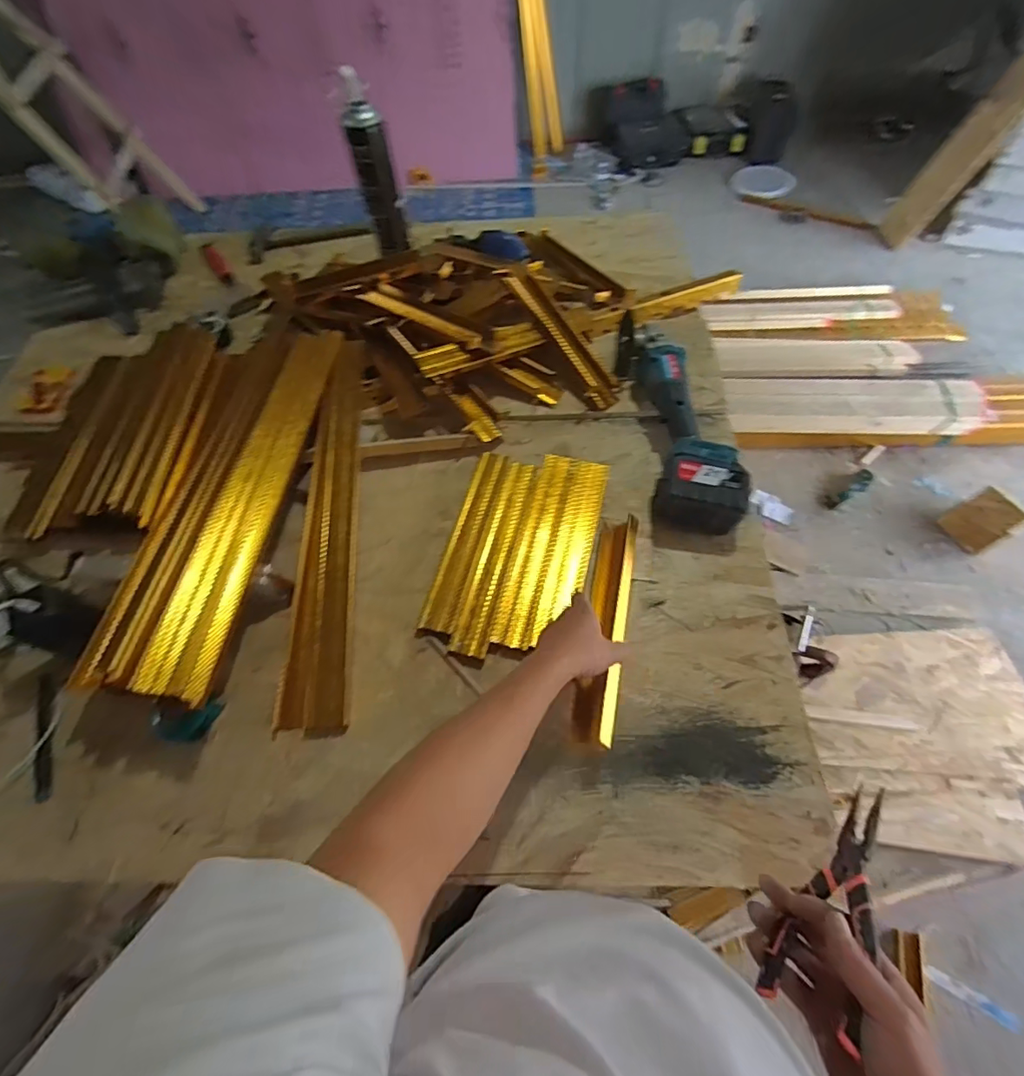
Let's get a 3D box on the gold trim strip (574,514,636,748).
[{"bbox_3d":[0.119,0.101,0.631,0.045,0.050,0.304,10,55,8],"label":"gold trim strip"}]

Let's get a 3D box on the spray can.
[{"bbox_3d":[-0.219,-0.590,0.826,0.054,0.268,0.051,-1,62,2],"label":"spray can"}]

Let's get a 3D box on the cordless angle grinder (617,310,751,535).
[{"bbox_3d":[0.250,-0.183,0.757,0.116,0.089,0.394,-4,62,1],"label":"cordless angle grinder"}]

